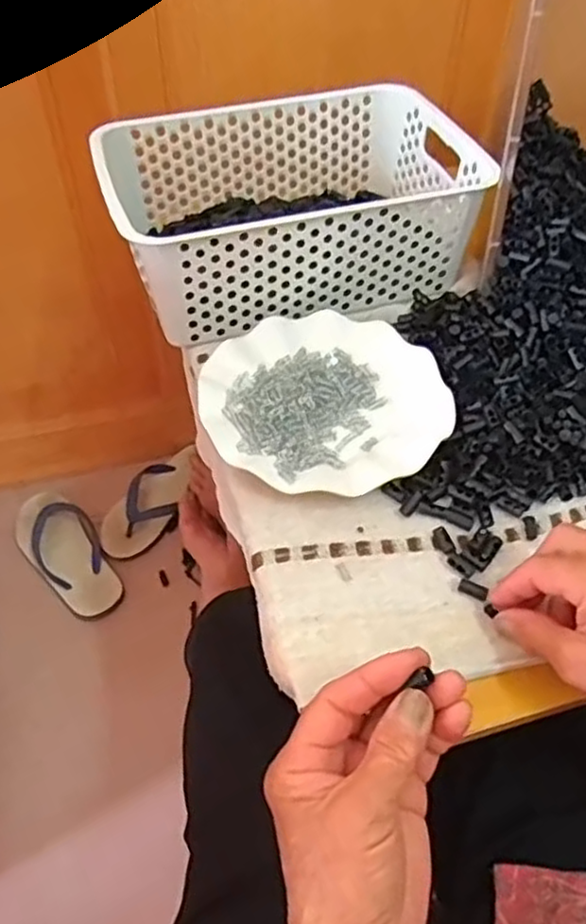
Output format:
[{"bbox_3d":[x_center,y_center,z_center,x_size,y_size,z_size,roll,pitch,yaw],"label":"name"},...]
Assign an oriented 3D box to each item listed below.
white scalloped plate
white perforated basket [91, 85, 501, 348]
[{"bbox_3d":[0.023,-0.050,0.524,0.178,0.015,0.177,1,51,-1],"label":"white scalloped plate"},{"bbox_3d":[-0.004,-0.228,0.615,0.298,0.102,0.206,-11,52,-11],"label":"white perforated basket"}]

